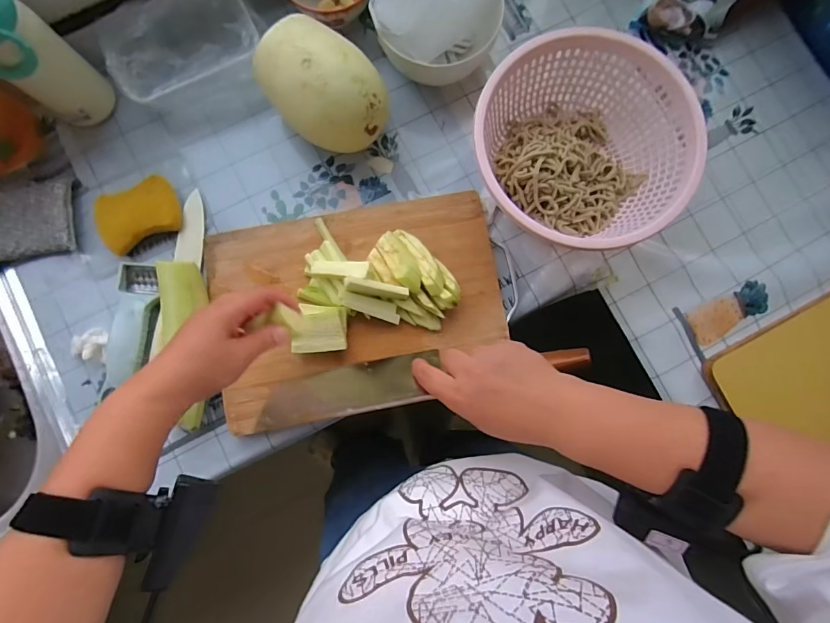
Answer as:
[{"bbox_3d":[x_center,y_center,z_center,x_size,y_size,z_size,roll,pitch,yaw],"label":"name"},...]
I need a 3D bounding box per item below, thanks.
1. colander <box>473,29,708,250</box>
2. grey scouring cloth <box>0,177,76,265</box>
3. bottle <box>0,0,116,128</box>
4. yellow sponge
[{"bbox_3d":[0.186,-0.184,0.475,0.233,0.094,0.220,0,84,-1],"label":"colander"},{"bbox_3d":[-0.473,-0.109,0.490,0.122,0.021,0.093,-10,84,-3],"label":"grey scouring cloth"},{"bbox_3d":[-0.407,-0.270,0.431,0.062,0.176,0.070,43,84,3],"label":"bottle"},{"bbox_3d":[-0.325,-0.114,0.486,0.090,0.036,0.062,-30,85,-4],"label":"yellow sponge"}]

